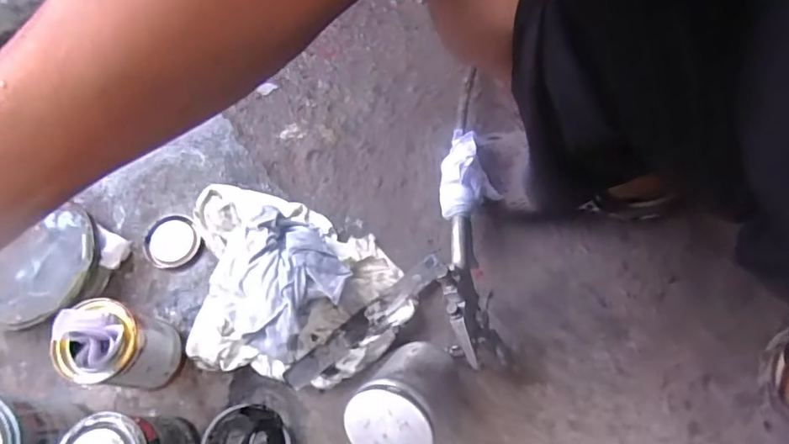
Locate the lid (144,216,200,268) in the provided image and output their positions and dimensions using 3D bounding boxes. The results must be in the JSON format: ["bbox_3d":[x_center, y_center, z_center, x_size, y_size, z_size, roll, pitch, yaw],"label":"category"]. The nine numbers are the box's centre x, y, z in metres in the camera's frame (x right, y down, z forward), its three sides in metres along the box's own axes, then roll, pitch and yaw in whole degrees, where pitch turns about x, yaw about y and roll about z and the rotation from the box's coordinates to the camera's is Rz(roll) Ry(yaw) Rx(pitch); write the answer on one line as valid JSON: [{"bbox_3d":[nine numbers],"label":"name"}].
[{"bbox_3d":[-0.263,0.023,0.644,0.063,0.014,0.062,0,68,1],"label":"lid"}]

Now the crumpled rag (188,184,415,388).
[{"bbox_3d":[-0.113,0.054,0.577,0.244,0.105,0.201,7,69,4],"label":"crumpled rag"}]

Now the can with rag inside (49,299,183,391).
[{"bbox_3d":[-0.258,0.123,0.526,0.063,0.143,0.069,0,68,1],"label":"can with rag inside"}]

